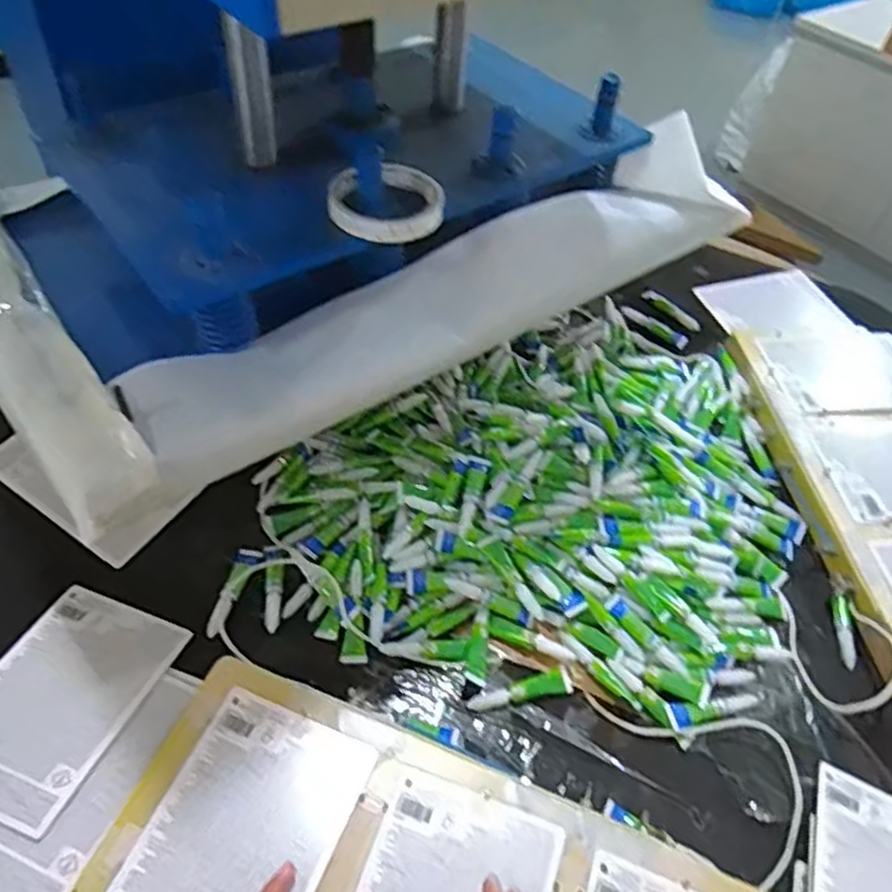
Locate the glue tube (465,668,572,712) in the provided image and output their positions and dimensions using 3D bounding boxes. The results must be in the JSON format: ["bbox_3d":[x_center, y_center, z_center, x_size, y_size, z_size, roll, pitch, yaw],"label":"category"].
[{"bbox_3d":[0.059,0.193,0.567,0.081,0.013,0.019,-11,52,-15],"label":"glue tube"}]

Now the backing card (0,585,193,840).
[{"bbox_3d":[-0.286,0.186,0.537,0.115,0.006,0.165,18,43,12],"label":"backing card"}]

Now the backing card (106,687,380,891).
[{"bbox_3d":[-0.130,0.250,0.462,0.114,0.005,0.167,21,51,11],"label":"backing card"}]

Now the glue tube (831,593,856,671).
[{"bbox_3d":[0.342,0.159,0.624,0.011,0.010,0.063,6,63,-1],"label":"glue tube"}]

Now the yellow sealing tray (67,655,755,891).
[{"bbox_3d":[-0.004,0.288,0.445,0.417,0.012,0.184,20,50,11],"label":"yellow sealing tray"}]

